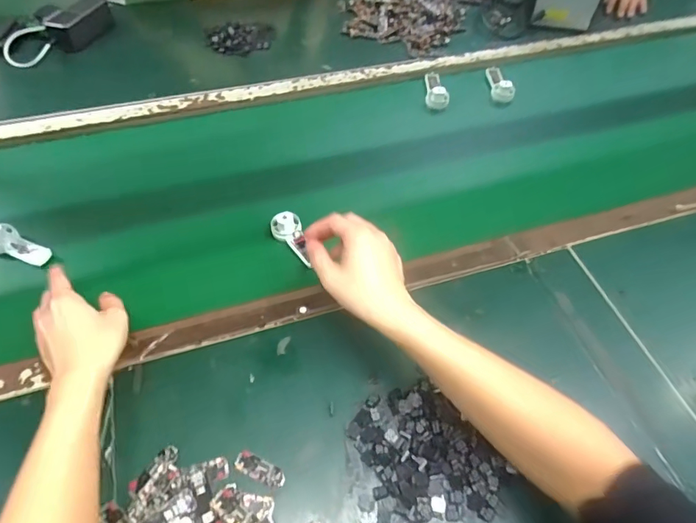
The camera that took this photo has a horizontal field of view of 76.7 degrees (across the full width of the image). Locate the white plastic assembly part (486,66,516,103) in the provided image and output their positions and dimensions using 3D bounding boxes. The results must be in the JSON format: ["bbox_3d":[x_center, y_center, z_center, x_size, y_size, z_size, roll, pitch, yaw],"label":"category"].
[{"bbox_3d":[0.279,-0.332,0.804,0.034,0.036,0.100,3,53,-1],"label":"white plastic assembly part"}]

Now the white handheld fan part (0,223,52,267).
[{"bbox_3d":[-0.425,-0.020,0.570,0.088,0.023,0.036,24,56,-2],"label":"white handheld fan part"}]

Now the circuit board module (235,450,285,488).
[{"bbox_3d":[-0.084,0.199,0.420,0.050,0.004,0.018,23,57,13],"label":"circuit board module"}]

